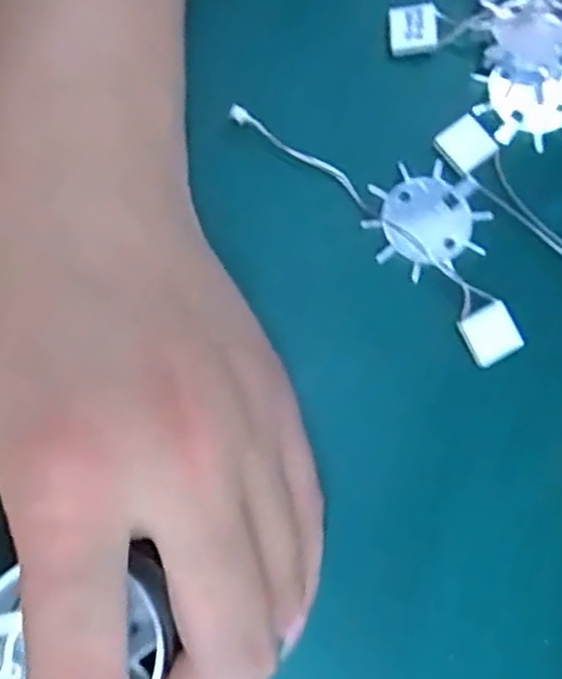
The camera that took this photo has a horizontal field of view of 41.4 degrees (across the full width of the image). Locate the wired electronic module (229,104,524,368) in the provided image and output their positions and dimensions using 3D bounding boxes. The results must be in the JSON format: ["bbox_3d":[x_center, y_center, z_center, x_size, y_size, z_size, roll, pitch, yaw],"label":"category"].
[{"bbox_3d":[0.039,-0.045,0.241,0.038,0.005,0.115,-42,82,-9],"label":"wired electronic module"}]

